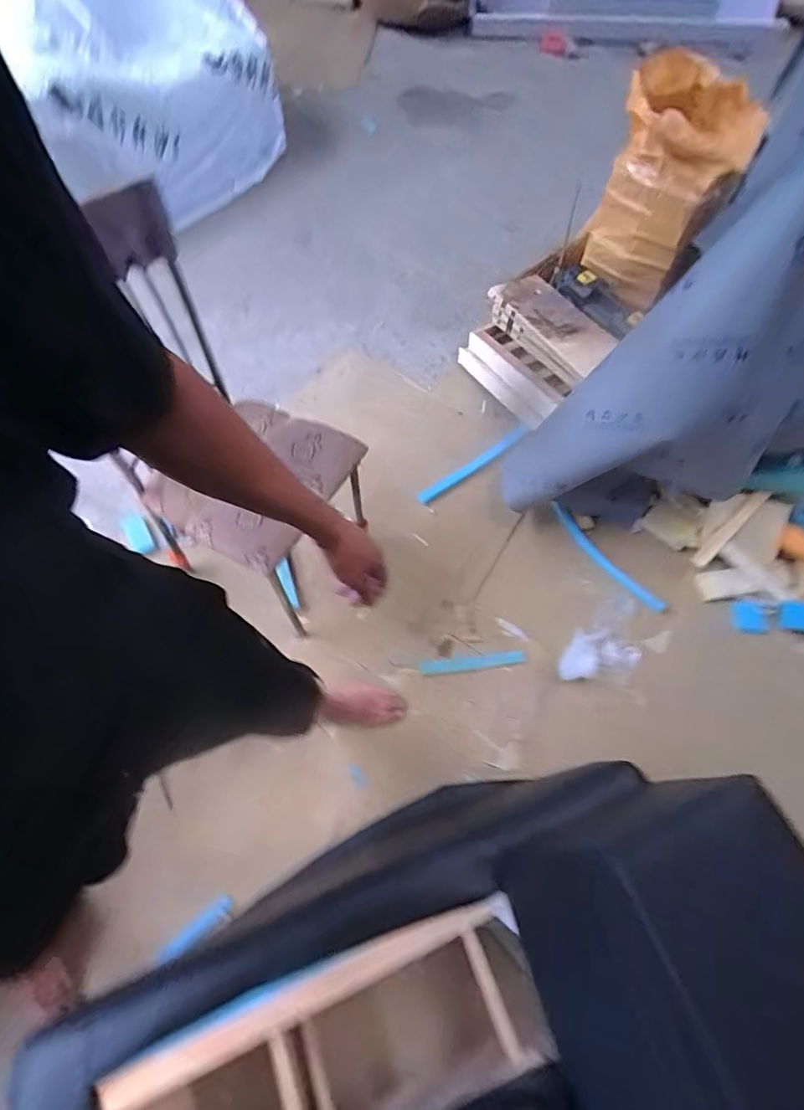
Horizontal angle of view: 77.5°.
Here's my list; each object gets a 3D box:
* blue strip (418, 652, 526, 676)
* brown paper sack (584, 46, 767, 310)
[{"bbox_3d":[0.184,0.284,1.307,0.276,0.006,0.039,-5,61,-2],"label":"blue strip"},{"bbox_3d":[0.758,-1.075,1.477,0.311,0.497,0.424,7,62,2],"label":"brown paper sack"}]

